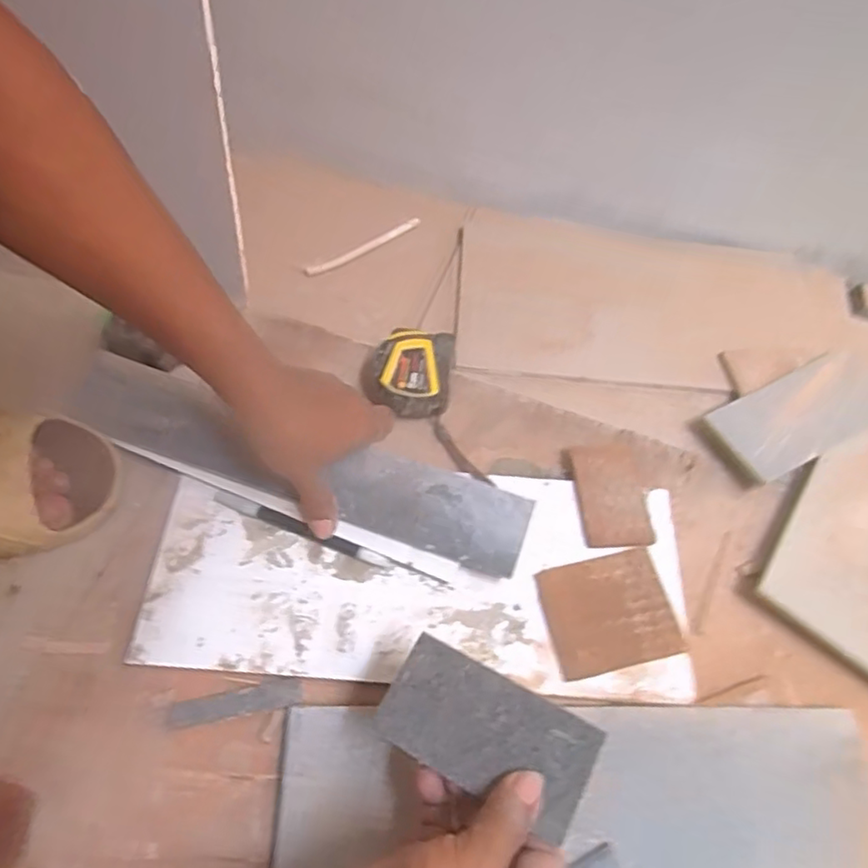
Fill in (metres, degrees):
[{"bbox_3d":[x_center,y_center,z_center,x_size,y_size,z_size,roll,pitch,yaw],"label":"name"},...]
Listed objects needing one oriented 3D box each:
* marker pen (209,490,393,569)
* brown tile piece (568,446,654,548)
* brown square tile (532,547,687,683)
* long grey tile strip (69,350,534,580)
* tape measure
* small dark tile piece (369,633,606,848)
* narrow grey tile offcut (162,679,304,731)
[{"bbox_3d":[-0.103,0.074,0.492,0.146,0.006,0.010,20,60,8],"label":"marker pen"},{"bbox_3d":[0.148,0.050,0.527,0.061,0.010,0.091,-3,61,-4],"label":"brown tile piece"},{"bbox_3d":[0.131,0.135,0.476,0.094,0.013,0.079,-9,60,-8],"label":"brown square tile"},{"bbox_3d":[-0.110,0.020,0.497,0.370,0.011,0.061,19,75,7],"label":"long grey tile strip"},{"bbox_3d":[-0.022,-0.051,0.559,0.073,0.040,0.075,6,59,1],"label":"tape measure"},{"bbox_3d":[0.029,0.168,0.361,0.118,0.004,0.062,23,62,20],"label":"small dark tile piece"},{"bbox_3d":[-0.136,0.184,0.434,0.090,0.012,0.020,-9,60,-8],"label":"narrow grey tile offcut"}]

